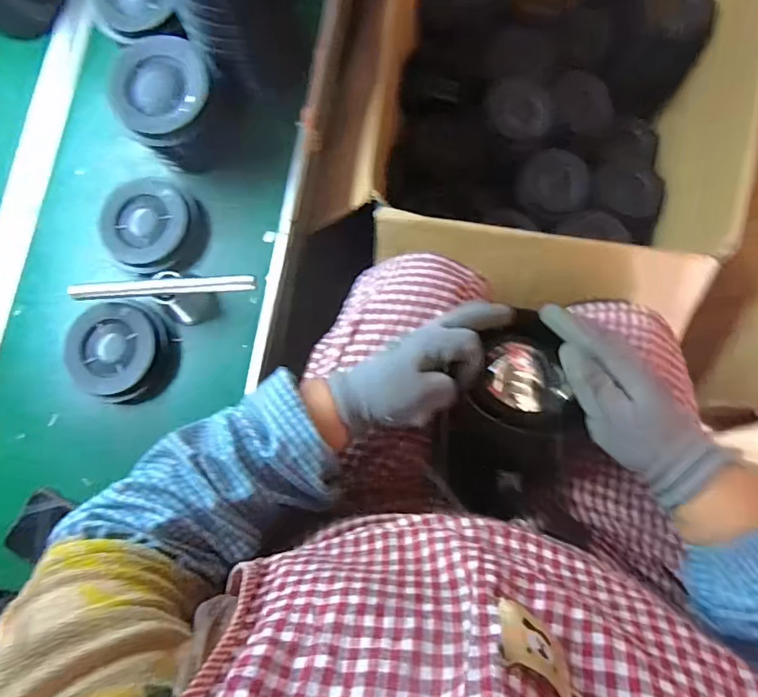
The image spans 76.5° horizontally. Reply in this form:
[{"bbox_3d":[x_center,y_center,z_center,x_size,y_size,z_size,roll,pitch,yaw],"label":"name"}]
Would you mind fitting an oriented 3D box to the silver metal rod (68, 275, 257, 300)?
[{"bbox_3d":[-0.241,-0.070,0.549,0.193,0.012,0.017,-7,80,-21],"label":"silver metal rod"}]

